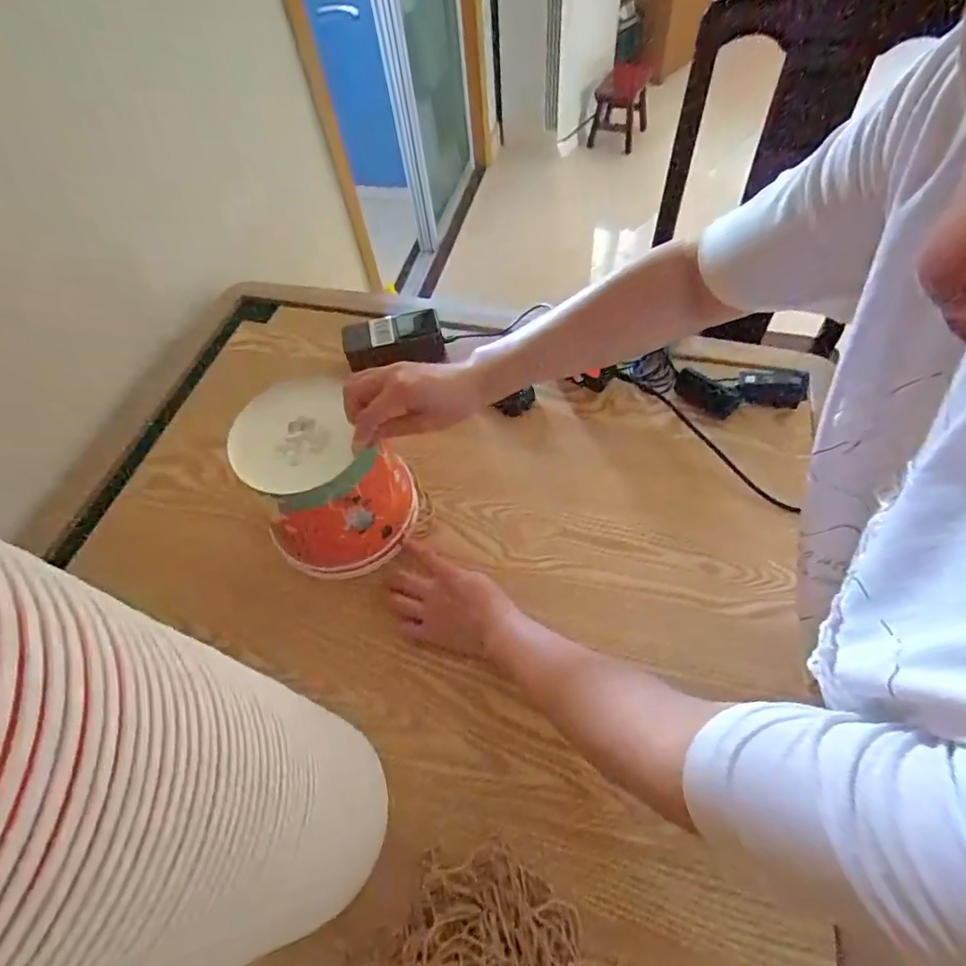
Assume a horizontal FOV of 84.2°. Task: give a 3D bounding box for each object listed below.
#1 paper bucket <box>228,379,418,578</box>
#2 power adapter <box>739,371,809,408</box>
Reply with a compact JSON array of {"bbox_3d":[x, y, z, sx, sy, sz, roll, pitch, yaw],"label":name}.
[{"bbox_3d":[-0.161,-0.001,0.541,0.134,0.142,0.146,-1,57,2],"label":"paper bucket"},{"bbox_3d":[0.353,-0.113,0.654,0.076,0.036,0.038,5,58,6],"label":"power adapter"}]

